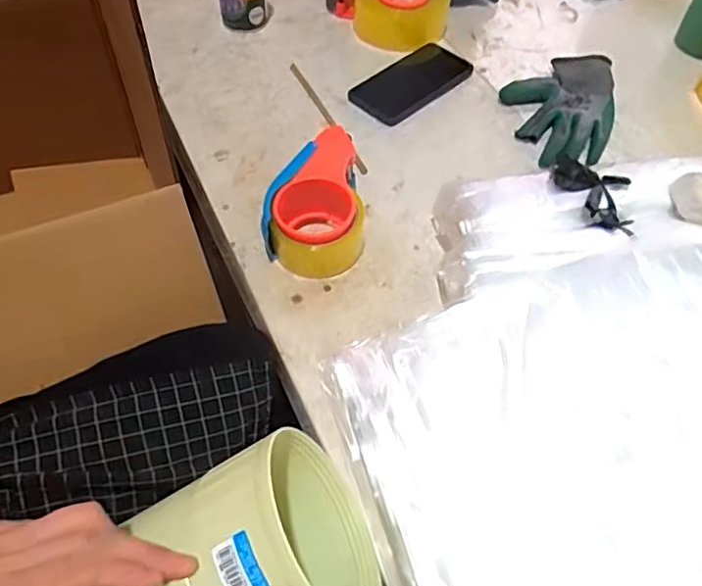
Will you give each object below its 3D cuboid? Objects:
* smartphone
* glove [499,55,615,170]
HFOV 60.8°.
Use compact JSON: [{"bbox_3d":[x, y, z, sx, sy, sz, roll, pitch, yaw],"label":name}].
[{"bbox_3d":[0.079,-0.274,0.778,0.168,0.009,0.084,-38,63,-25],"label":"smartphone"},{"bbox_3d":[0.263,-0.242,0.756,0.134,0.023,0.212,20,55,13],"label":"glove"}]

